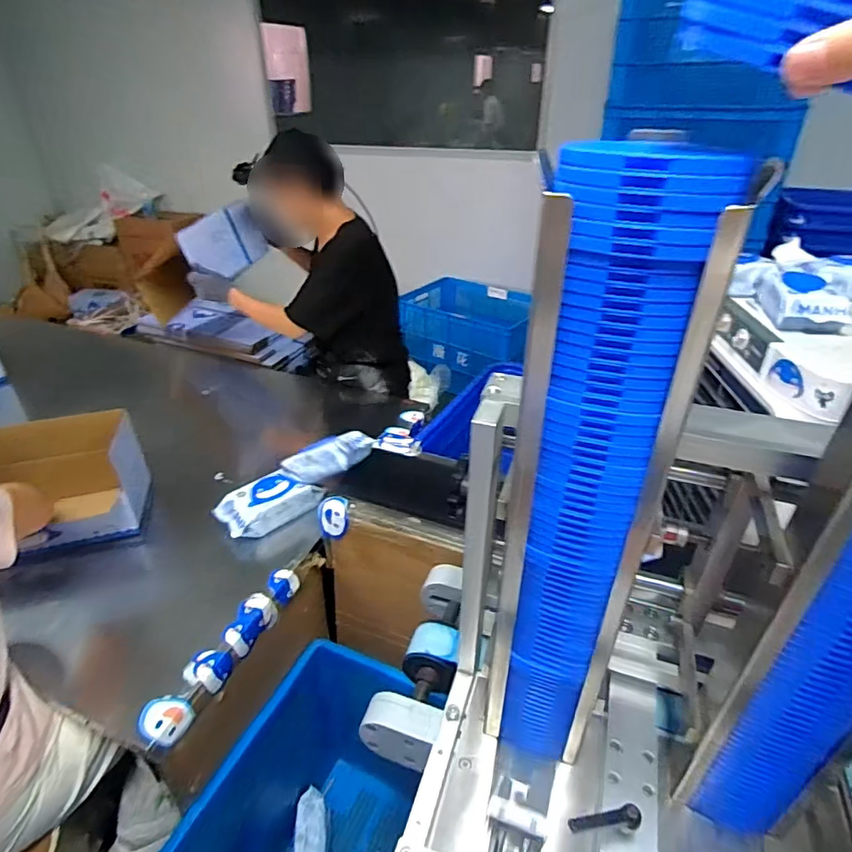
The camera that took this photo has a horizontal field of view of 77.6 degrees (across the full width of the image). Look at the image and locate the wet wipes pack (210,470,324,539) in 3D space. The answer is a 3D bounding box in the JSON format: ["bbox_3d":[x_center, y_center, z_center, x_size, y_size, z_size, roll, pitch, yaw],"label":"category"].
[{"bbox_3d":[-0.346,0.171,1.167,0.212,0.072,0.111,-25,41,-33],"label":"wet wipes pack"}]

